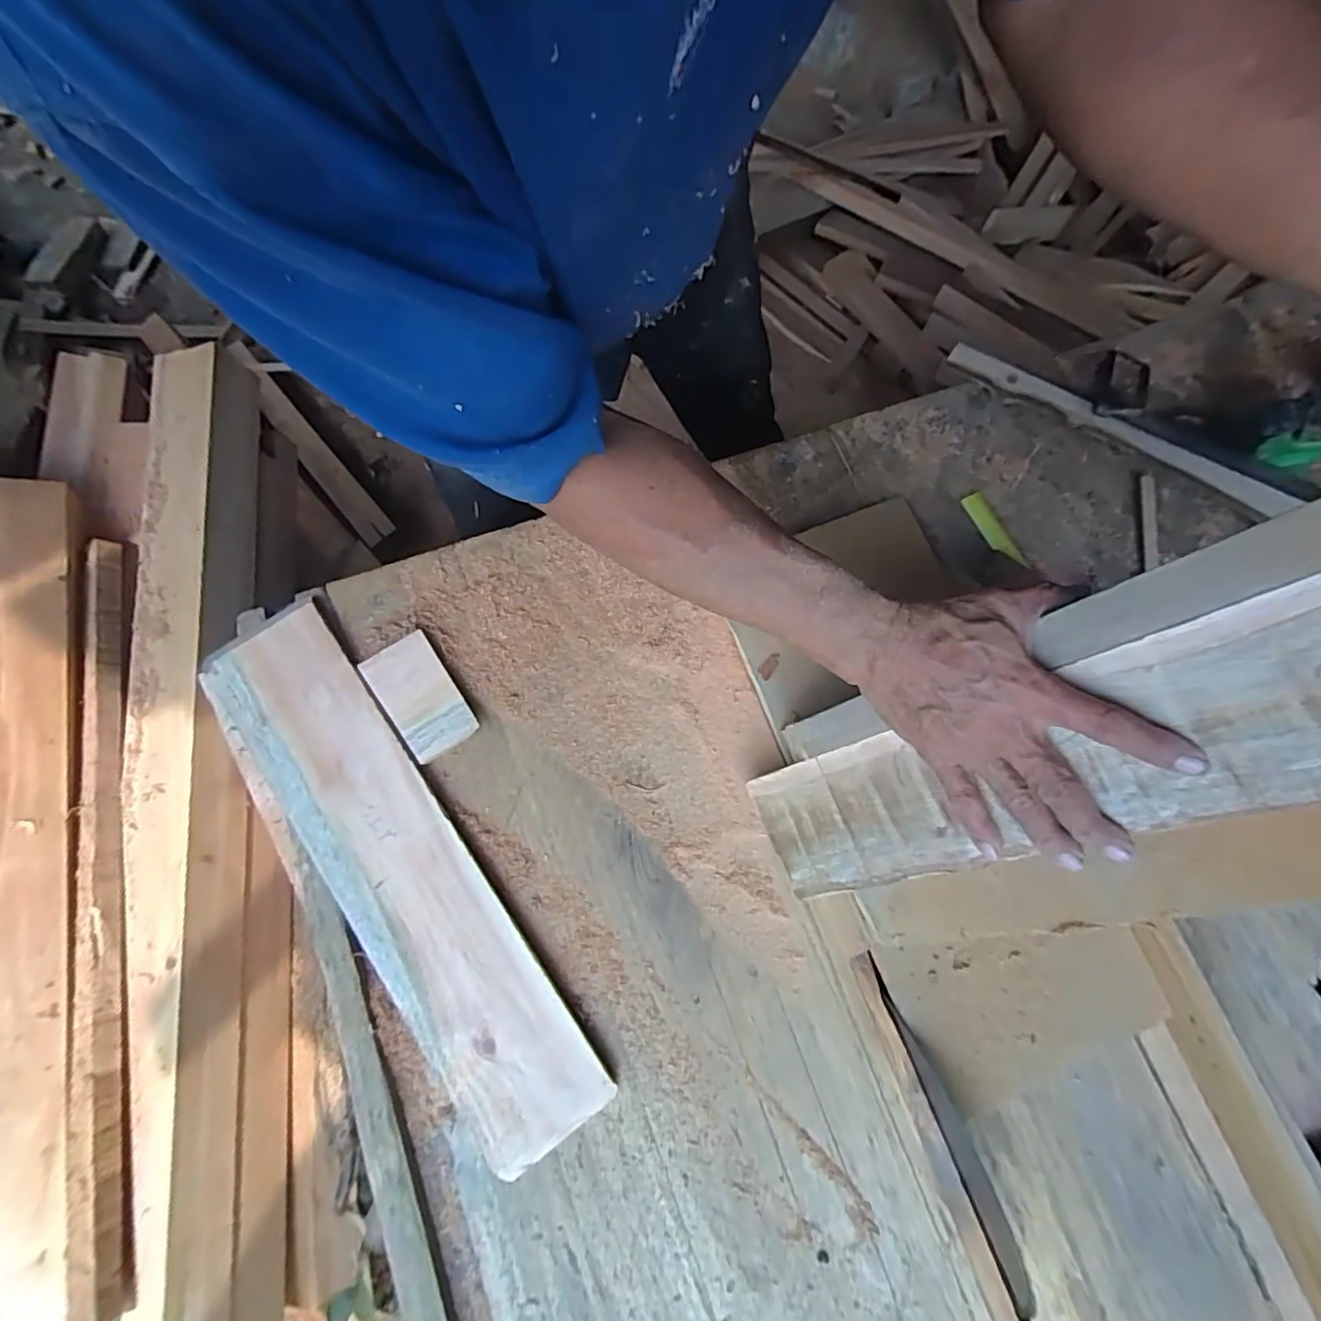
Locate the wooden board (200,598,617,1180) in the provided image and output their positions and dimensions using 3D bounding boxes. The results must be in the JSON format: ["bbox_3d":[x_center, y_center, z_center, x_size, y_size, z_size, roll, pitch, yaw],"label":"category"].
[{"bbox_3d":[-0.203,0.160,0.458,0.099,0.023,0.454,-35,81,-9],"label":"wooden board"}]

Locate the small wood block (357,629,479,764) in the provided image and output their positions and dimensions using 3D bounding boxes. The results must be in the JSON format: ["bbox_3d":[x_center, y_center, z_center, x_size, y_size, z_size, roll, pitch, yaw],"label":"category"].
[{"bbox_3d":[-0.201,0.031,0.487,0.057,0.019,0.100,-34,80,-8],"label":"small wood block"}]

